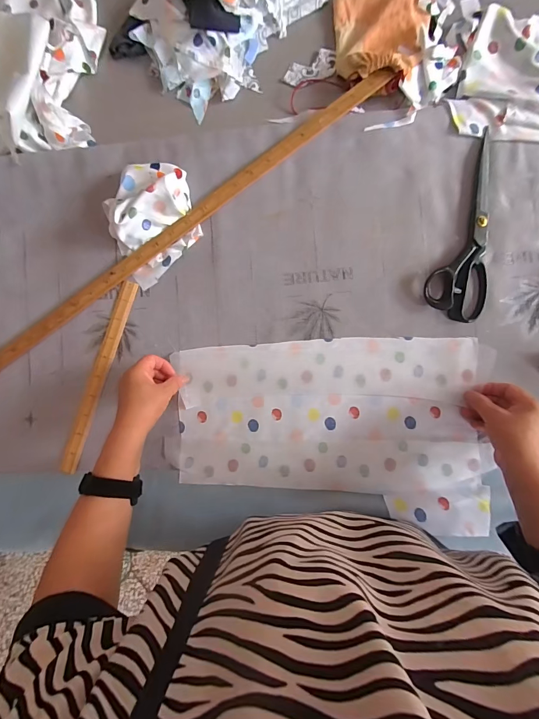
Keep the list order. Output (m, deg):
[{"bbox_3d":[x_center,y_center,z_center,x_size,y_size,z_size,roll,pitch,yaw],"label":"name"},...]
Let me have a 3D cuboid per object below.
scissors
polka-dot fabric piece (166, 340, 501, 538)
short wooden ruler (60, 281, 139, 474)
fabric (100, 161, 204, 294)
[{"bbox_3d":[0.320,-0.200,0.521,0.091,0.016,0.287,20,89,7],"label":"scissors"},{"bbox_3d":[0.088,0.107,0.534,0.478,0.013,0.275,0,87,6],"label":"polka-dot fabric piece"},{"bbox_3d":[-0.289,0.029,0.574,0.030,0.008,0.330,18,89,6],"label":"short wooden ruler"},{"bbox_3d":[-0.193,-0.226,0.549,0.140,0.055,0.180,-15,85,5],"label":"fabric"}]

